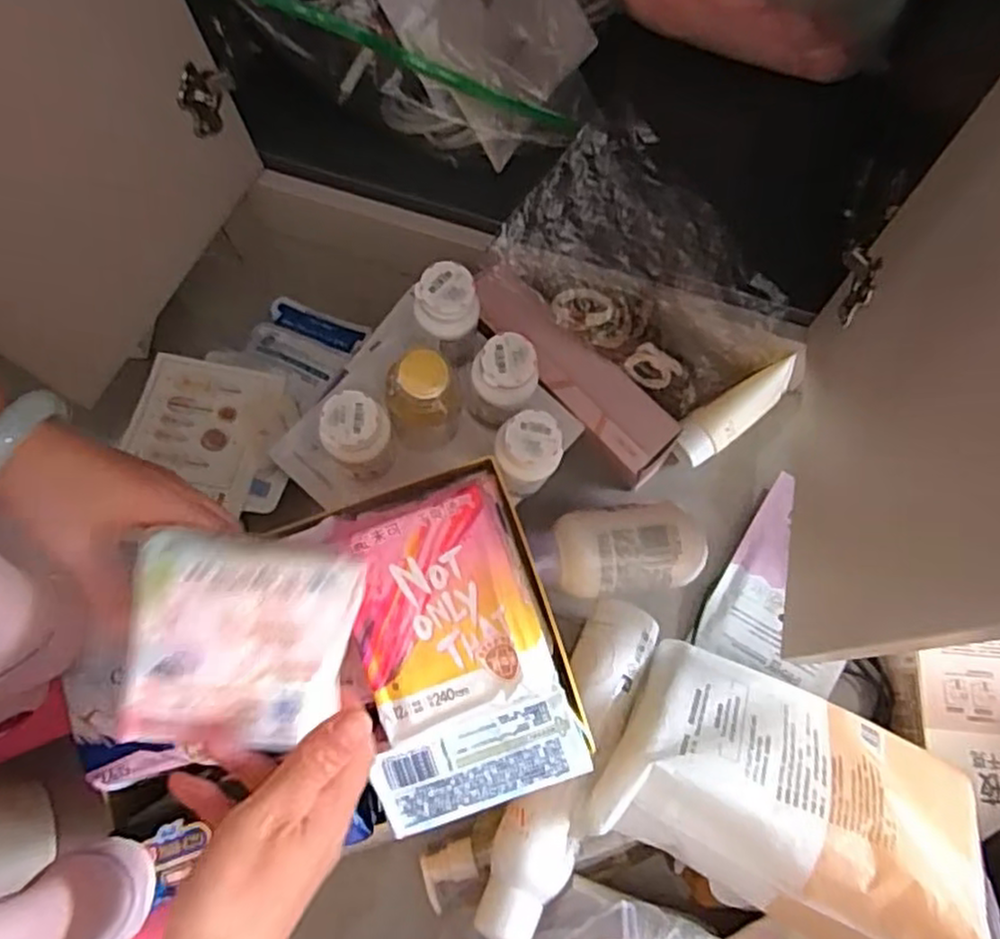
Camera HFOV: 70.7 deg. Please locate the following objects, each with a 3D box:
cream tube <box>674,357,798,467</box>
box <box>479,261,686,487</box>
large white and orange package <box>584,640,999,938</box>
[{"bbox_3d":[0.215,-0.055,0.641,0.124,0.031,0.039,-38,74,5],"label":"cream tube"},{"bbox_3d":[0.062,-0.084,0.624,0.067,0.067,0.231,-44,92,-12],"label":"box"},{"bbox_3d":[0.205,0.233,0.488,0.246,0.183,0.092,17,116,19],"label":"large white and orange package"}]

